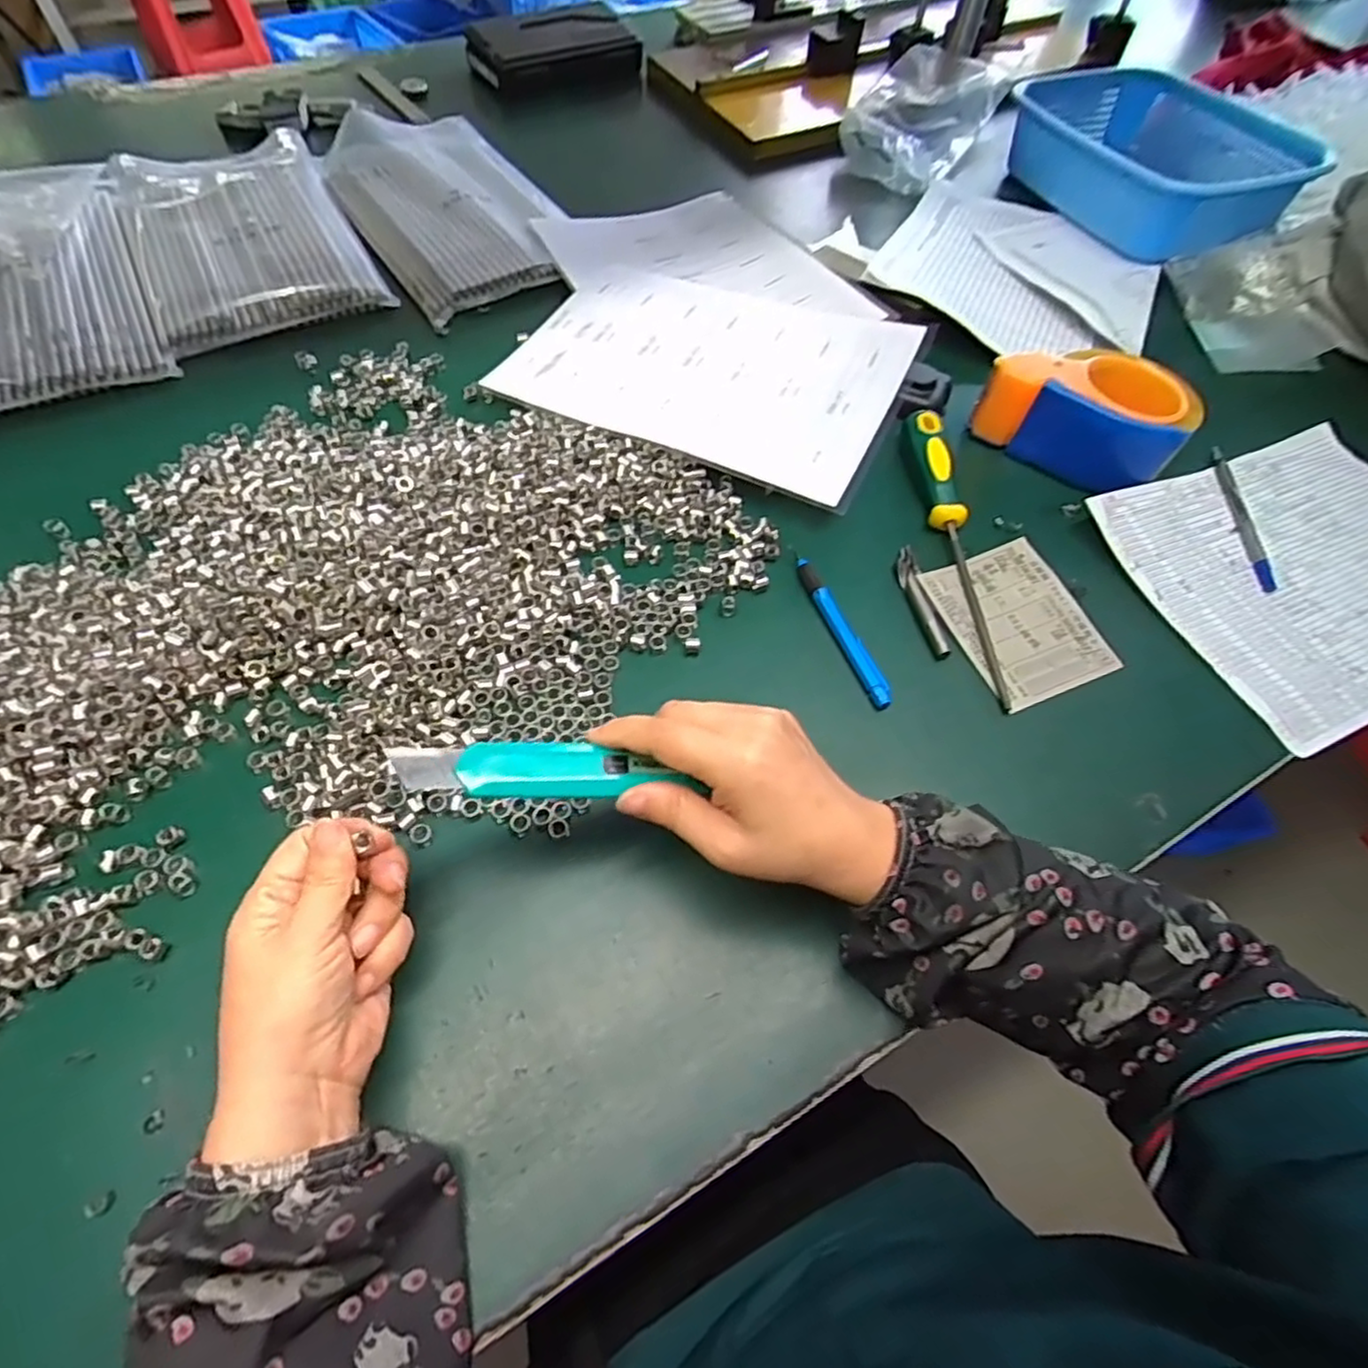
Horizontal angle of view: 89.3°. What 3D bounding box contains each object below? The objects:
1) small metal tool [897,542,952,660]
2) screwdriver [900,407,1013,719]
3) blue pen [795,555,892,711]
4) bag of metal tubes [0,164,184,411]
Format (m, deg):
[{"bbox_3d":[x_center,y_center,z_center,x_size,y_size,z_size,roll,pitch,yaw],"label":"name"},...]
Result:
[{"bbox_3d":[0.154,-0.056,0.454,0.016,0.008,0.091,-4,60,-5],"label":"small metal tool"},{"bbox_3d":[0.184,-0.099,0.465,0.025,0.024,0.242,-2,60,-4],"label":"screwdriver"},{"bbox_3d":[0.099,-0.036,0.435,0.012,0.010,0.116,-19,62,-13],"label":"blue pen"},{"bbox_3d":[-0.570,-0.334,0.578,0.203,0.036,0.317,-25,64,-16],"label":"bag of metal tubes"}]

